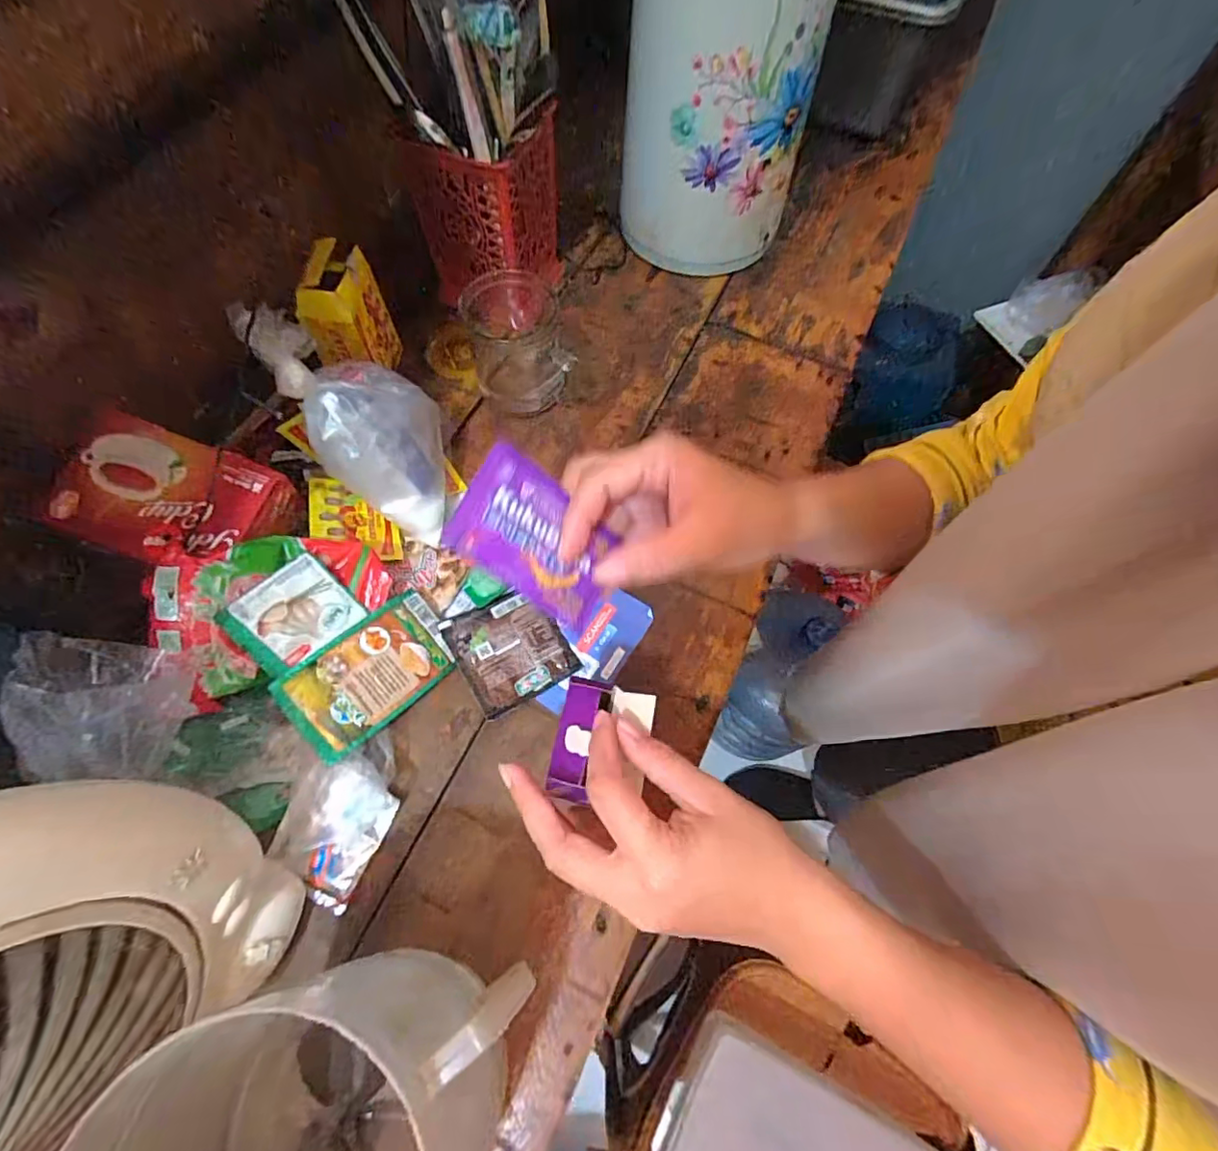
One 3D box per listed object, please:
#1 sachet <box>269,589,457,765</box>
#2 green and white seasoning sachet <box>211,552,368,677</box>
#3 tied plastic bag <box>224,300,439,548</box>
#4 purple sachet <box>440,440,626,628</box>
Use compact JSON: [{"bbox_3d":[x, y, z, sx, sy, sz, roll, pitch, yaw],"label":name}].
[{"bbox_3d":[-0.153,0.061,0.349,0.101,0.005,0.062,-40,91,-33],"label":"sachet"},{"bbox_3d":[-0.198,0.024,0.339,0.063,0.008,0.053,-43,107,-30],"label":"green and white seasoning sachet"},{"bbox_3d":[-0.156,-0.097,0.374,0.085,0.139,0.112,-30,69,-13],"label":"tied plastic bag"},{"bbox_3d":[-0.030,-0.016,0.239,0.077,0.006,0.052,38,60,-29],"label":"purple sachet"}]

